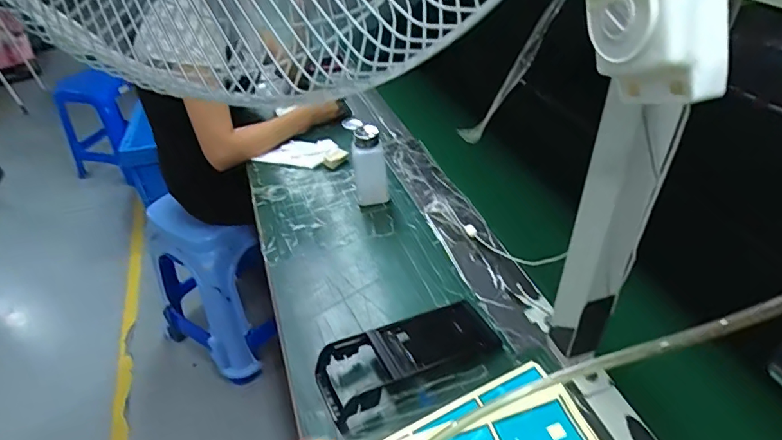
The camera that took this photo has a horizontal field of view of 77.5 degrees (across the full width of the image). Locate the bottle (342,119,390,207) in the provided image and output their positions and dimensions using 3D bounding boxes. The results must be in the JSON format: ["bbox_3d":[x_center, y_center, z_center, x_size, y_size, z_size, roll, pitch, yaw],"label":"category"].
[{"bbox_3d":[-0.039,-0.098,0.828,0.063,0.135,0.067,-7,39,-6],"label":"bottle"}]

